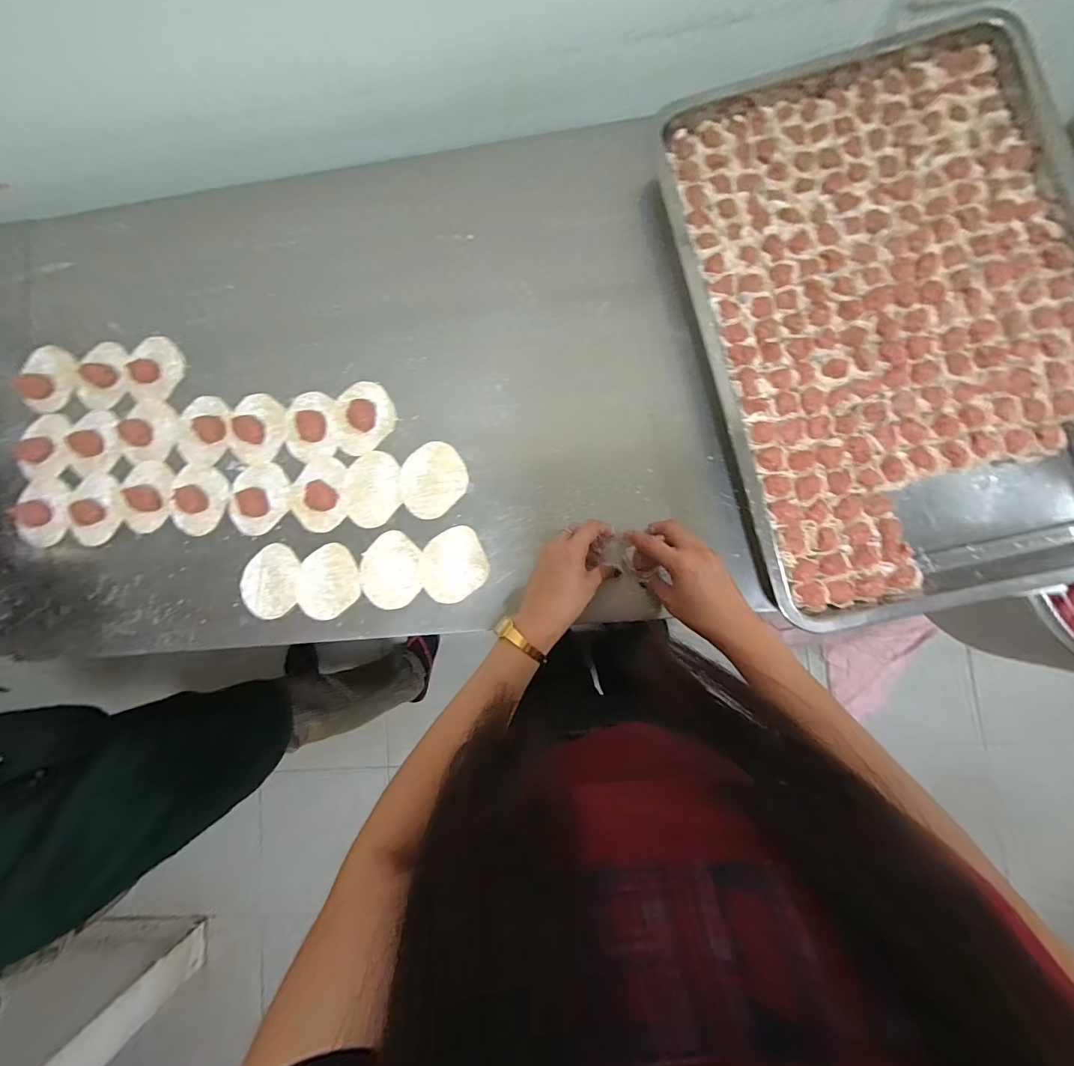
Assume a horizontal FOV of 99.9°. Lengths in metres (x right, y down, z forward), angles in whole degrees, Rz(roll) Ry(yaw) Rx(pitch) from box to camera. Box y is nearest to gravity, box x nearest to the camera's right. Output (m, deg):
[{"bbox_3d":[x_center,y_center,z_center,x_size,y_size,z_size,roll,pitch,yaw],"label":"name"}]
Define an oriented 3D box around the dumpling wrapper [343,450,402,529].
[{"bbox_3d":[-0.198,-0.052,0.543,0.071,0.005,0.089,-6,84,6],"label":"dumpling wrapper"}]

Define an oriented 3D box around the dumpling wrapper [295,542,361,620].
[{"bbox_3d":[-0.251,0.059,0.538,0.080,0.004,0.077,-1,82,4],"label":"dumpling wrapper"}]

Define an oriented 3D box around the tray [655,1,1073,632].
[{"bbox_3d":[0.375,-0.230,0.481,0.398,0.055,0.604,-12,83,5],"label":"tray"}]

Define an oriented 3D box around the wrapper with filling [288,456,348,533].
[{"bbox_3d":[-0.267,-0.048,0.542,0.072,0.017,0.088,-3,84,6],"label":"wrapper with filling"}]

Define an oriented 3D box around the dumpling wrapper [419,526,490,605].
[{"bbox_3d":[-0.098,0.038,0.527,0.081,0.005,0.076,-1,84,6],"label":"dumpling wrapper"}]

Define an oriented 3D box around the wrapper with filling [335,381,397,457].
[{"bbox_3d":[-0.210,-0.142,0.550,0.074,0.014,0.088,-8,84,5],"label":"wrapper with filling"}]

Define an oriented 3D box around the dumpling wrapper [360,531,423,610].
[{"bbox_3d":[-0.172,0.044,0.530,0.073,0.004,0.086,-2,84,6],"label":"dumpling wrapper"}]

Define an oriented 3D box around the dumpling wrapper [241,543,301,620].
[{"bbox_3d":[-0.323,0.058,0.546,0.067,0.004,0.086,0,86,-1],"label":"dumpling wrapper"}]

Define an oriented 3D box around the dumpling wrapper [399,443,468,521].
[{"bbox_3d":[-0.125,-0.063,0.535,0.083,0.004,0.079,-1,84,6],"label":"dumpling wrapper"}]

